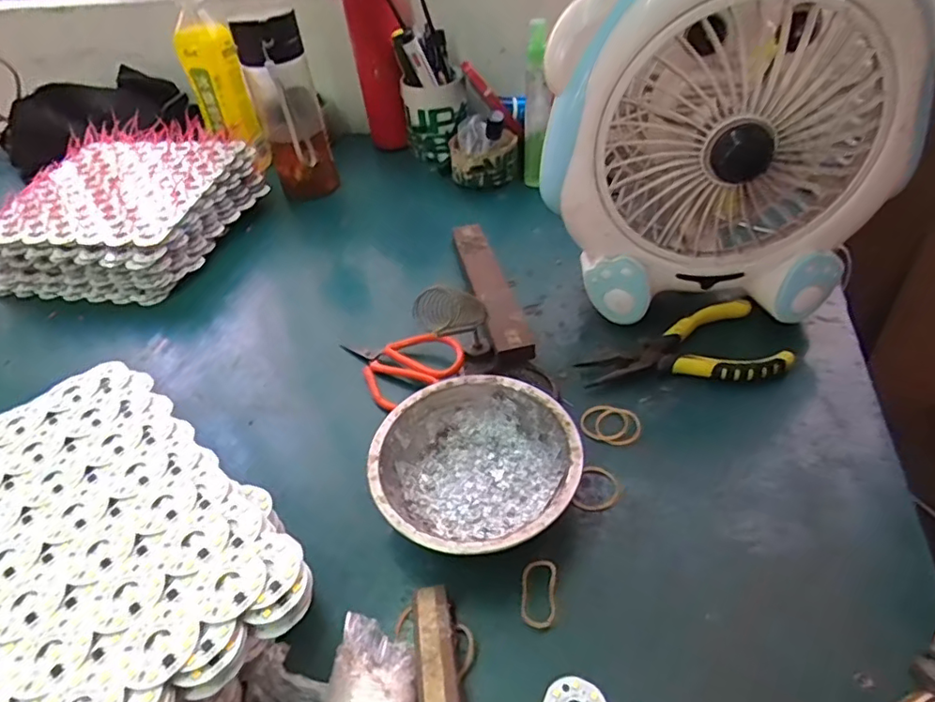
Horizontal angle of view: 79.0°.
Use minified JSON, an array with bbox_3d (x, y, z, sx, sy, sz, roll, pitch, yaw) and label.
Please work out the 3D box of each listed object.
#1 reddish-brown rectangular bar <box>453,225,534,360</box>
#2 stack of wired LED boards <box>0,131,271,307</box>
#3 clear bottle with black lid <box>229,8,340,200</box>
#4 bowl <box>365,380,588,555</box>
[{"bbox_3d":[0.021,-0.057,0.515,0.032,0.027,0.198,-12,42,-6],"label":"reddish-brown rectangular bar"},{"bbox_3d":[-0.375,-0.161,0.647,0.227,0.085,0.244,3,43,10],"label":"stack of wired LED boards"},{"bbox_3d":[-0.204,-0.276,0.651,0.072,0.195,0.072,-16,43,-11],"label":"clear bottle with black lid"},{"bbox_3d":[0.005,0.074,0.358,0.123,0.040,0.123,-3,42,3],"label":"bowl"}]

